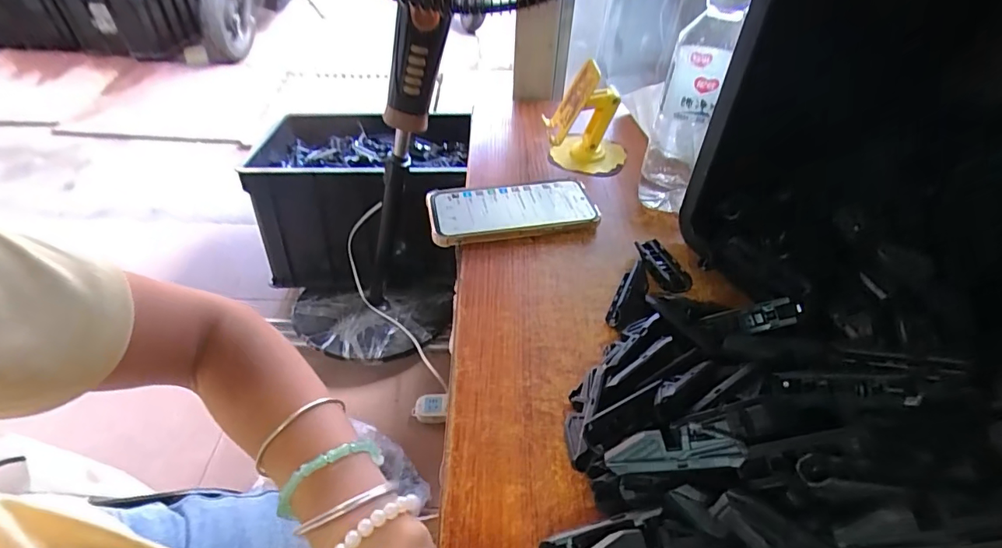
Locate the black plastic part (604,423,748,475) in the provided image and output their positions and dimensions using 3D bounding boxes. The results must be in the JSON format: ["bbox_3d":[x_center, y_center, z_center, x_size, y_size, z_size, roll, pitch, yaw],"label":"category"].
[{"bbox_3d":[0.094,0.096,0.265,0.071,0.006,0.022,-11,42,16],"label":"black plastic part"}]

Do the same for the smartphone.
[{"bbox_3d":[0.011,-0.065,0.493,0.166,0.015,0.079,-8,45,-10],"label":"smartphone"}]

